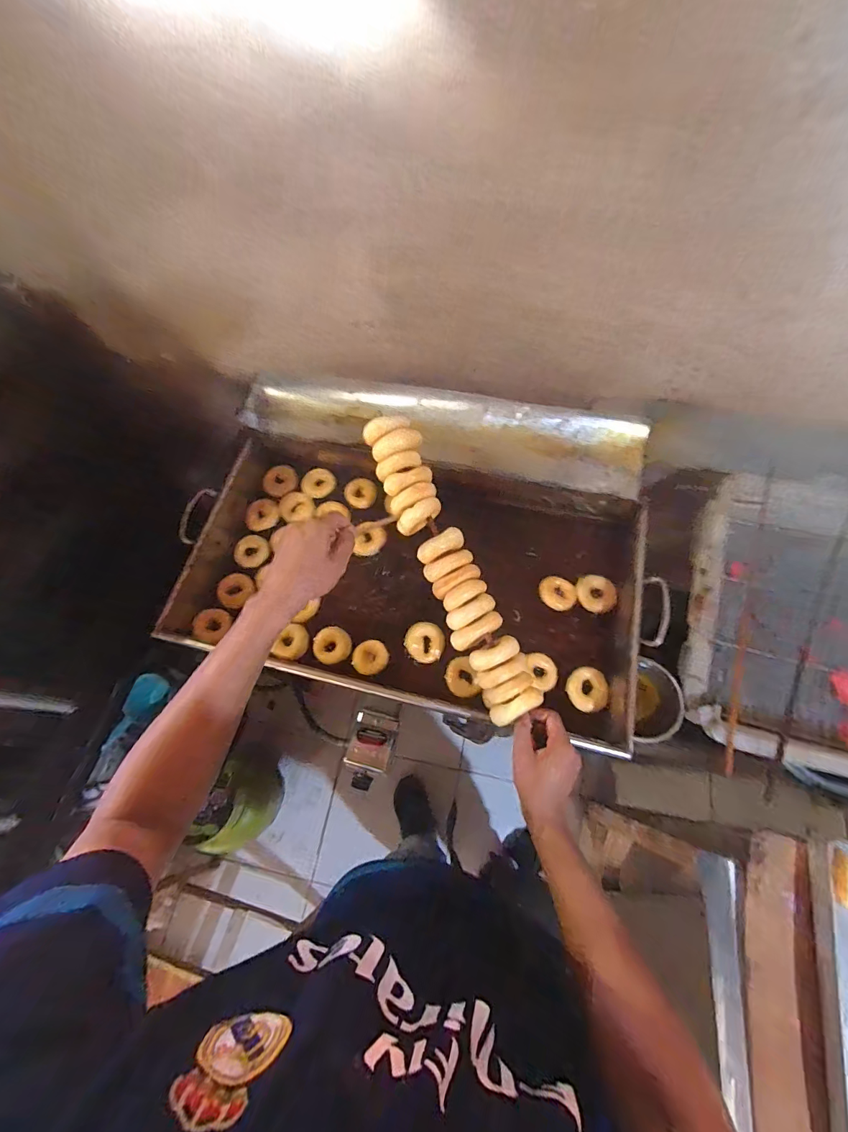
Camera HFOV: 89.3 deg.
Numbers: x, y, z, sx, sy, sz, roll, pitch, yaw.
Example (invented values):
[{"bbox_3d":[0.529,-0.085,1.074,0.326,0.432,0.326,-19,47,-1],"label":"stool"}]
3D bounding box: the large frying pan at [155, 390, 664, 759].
[{"bbox_3d":[-0.023,-0.056,0.881,0.867,0.219,0.580,14,69,9],"label":"large frying pan"}]

